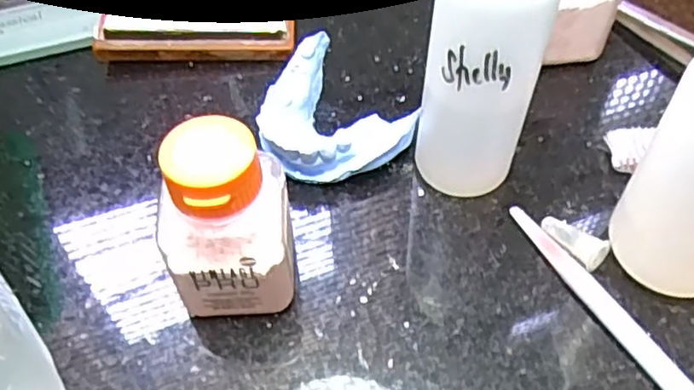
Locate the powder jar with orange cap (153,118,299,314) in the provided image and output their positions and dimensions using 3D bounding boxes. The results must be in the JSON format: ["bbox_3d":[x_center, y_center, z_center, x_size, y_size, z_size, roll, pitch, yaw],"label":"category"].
[{"bbox_3d":[-0.040,0.008,0.222,0.041,0.072,0.041,0,53,1],"label":"powder jar with orange cap"}]

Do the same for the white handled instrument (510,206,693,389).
[{"bbox_3d":[0.103,0.054,0.227,0.009,0.004,0.137,-25,57,-17],"label":"white handled instrument"}]

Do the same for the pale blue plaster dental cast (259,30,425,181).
[{"bbox_3d":[-0.011,-0.033,0.284,0.061,0.021,0.066,-30,58,-19],"label":"pale blue plaster dental cast"}]

